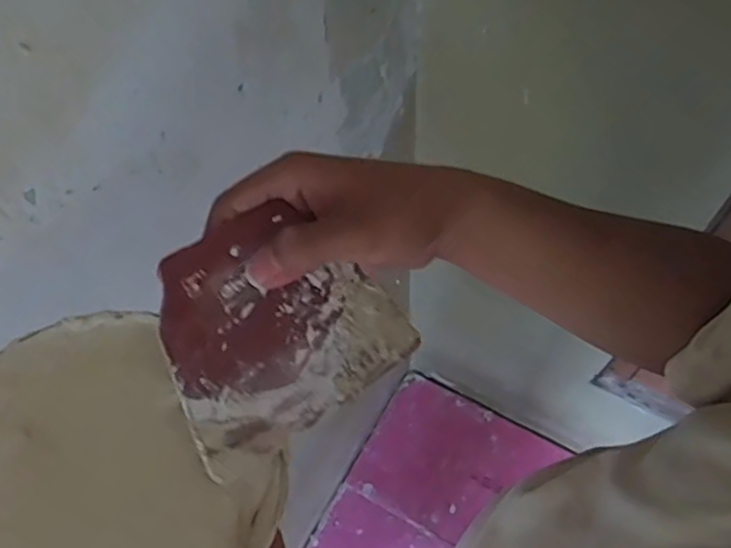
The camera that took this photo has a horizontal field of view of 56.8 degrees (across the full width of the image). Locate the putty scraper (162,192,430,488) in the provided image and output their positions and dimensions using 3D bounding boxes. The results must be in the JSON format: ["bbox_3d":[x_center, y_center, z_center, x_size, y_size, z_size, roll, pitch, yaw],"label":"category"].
[{"bbox_3d":[-0.044,0.023,0.332,0.119,0.005,0.104,-31,92,-26],"label":"putty scraper"}]

